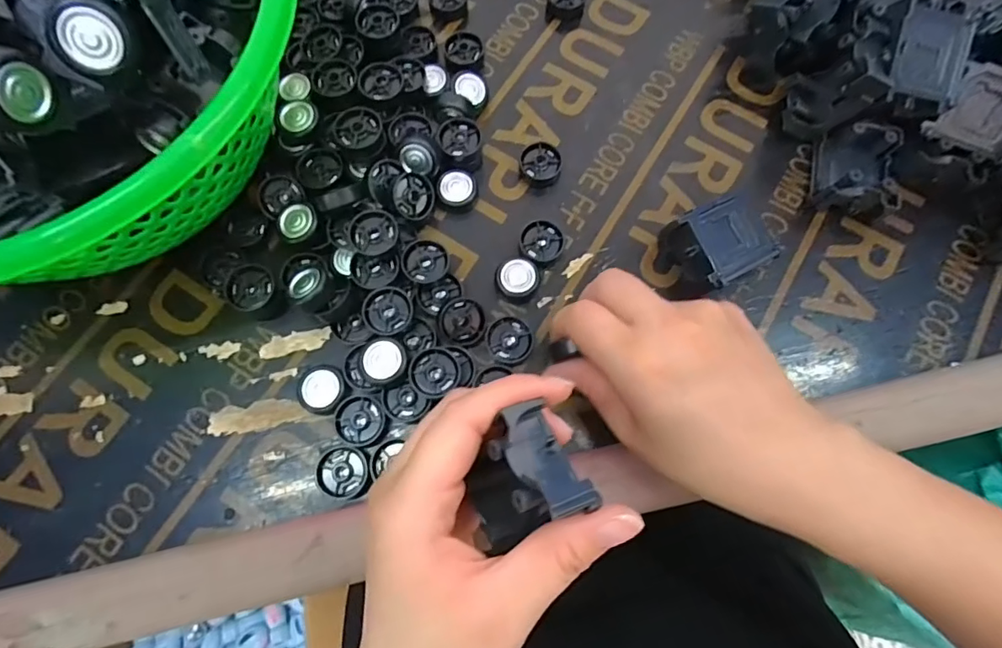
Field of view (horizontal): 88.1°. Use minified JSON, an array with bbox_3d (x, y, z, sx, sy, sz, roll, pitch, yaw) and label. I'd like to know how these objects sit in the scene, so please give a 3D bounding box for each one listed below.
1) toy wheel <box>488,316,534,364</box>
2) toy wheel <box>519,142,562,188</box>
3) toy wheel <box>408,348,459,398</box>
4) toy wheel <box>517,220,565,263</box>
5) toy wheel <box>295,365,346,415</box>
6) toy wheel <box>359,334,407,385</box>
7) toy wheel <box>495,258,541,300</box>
[{"bbox_3d":[0.005,0.009,0.268,0.022,0.007,0.023,0,73,-1],"label":"toy wheel"},{"bbox_3d":[0.023,-0.092,0.298,0.023,0.009,0.022,0,73,-1],"label":"toy wheel"},{"bbox_3d":[-0.032,0.024,0.254,0.023,0.010,0.022,0,73,-1],"label":"toy wheel"},{"bbox_3d":[0.022,-0.045,0.283,0.023,0.009,0.023,0,73,-1],"label":"toy wheel"},{"bbox_3d":[-0.088,0.033,0.258,0.022,0.008,0.023,-3,73,-2],"label":"toy wheel"},{"bbox_3d":[-0.057,0.018,0.254,0.022,0.012,0.023,0,73,-1],"label":"toy wheel"},{"bbox_3d":[0.009,-0.024,0.275,0.023,0.013,0.019,-5,73,-3],"label":"toy wheel"}]

